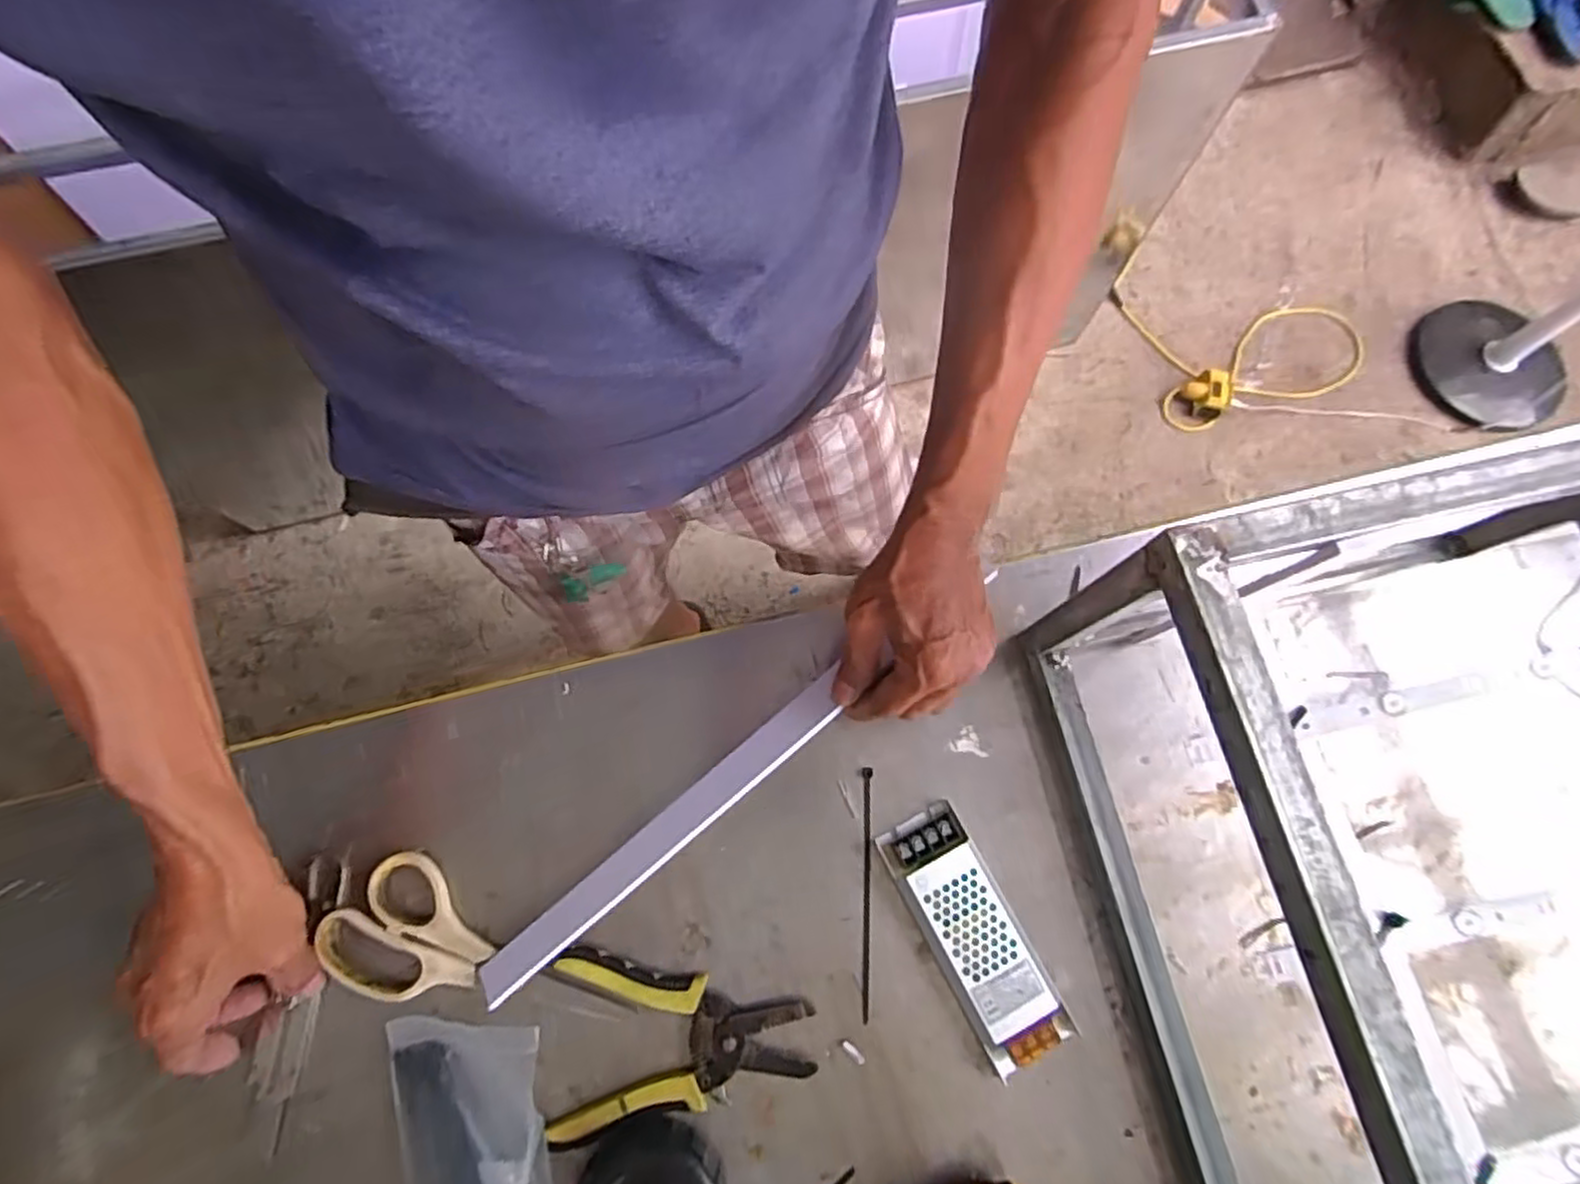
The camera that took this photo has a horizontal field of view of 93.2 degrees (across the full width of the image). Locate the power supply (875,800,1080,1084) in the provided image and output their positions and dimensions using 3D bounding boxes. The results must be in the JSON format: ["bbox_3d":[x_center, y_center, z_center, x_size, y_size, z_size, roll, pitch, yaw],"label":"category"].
[{"bbox_3d":[0.108,0.203,0.445,0.051,0.023,0.143,-26,76,-8],"label":"power supply"}]

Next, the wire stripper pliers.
[{"bbox_3d":[-0.062,0.260,0.431,0.146,0.012,0.097,0,74,-1],"label":"wire stripper pliers"}]

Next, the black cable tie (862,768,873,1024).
[{"bbox_3d":[0.048,0.184,0.461,0.006,0.004,0.145,2,74,-1],"label":"black cable tie"}]

